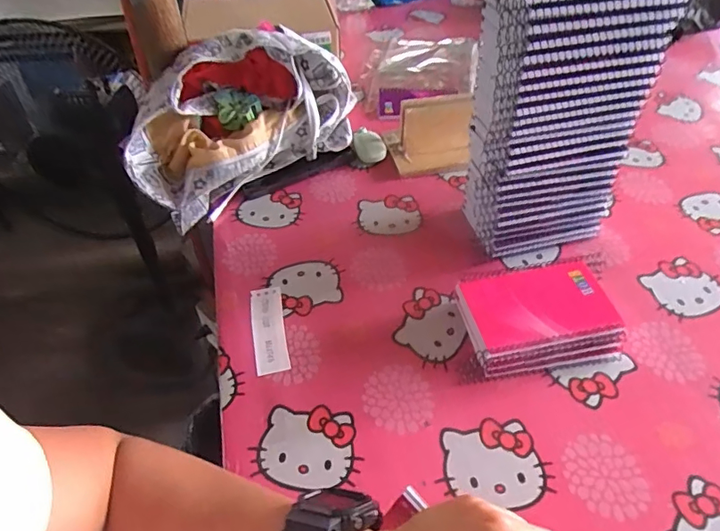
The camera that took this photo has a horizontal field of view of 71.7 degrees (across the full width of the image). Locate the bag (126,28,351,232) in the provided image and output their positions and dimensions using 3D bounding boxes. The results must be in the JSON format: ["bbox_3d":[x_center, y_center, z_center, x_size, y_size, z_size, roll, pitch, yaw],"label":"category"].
[{"bbox_3d":[-0.146,-0.203,0.665,0.334,0.146,0.159,-32,53,-26],"label":"bag"}]

